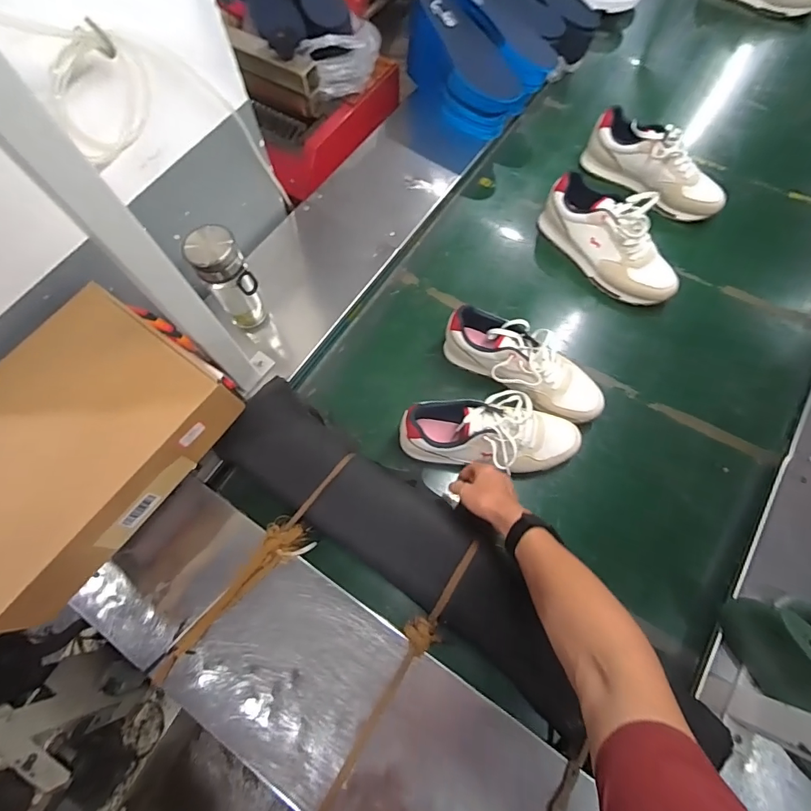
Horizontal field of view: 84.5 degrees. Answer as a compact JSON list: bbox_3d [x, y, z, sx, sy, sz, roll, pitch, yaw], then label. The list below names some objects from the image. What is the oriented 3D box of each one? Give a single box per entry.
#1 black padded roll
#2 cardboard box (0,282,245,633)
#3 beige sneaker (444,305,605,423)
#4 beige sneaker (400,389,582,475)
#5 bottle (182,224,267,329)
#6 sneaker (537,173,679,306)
[{"bbox_3d":[0.057,0.256,0.683,0.812,0.090,0.184,34,72,13],"label":"black padded roll"},{"bbox_3d":[-0.440,0.049,0.570,0.266,0.094,0.369,35,73,13],"label":"cardboard box"},{"bbox_3d":[0.202,-0.060,0.771,0.294,0.122,0.107,29,71,11],"label":"beige sneaker"},{"bbox_3d":[0.141,0.051,0.728,0.288,0.106,0.112,5,68,-7],"label":"beige sneaker"},{"bbox_3d":[-0.289,-0.198,0.754,0.075,0.215,0.074,-31,72,-11],"label":"bottle"},{"bbox_3d":[0.403,-0.322,0.869,0.108,0.131,0.302,-34,72,-12],"label":"sneaker"}]

